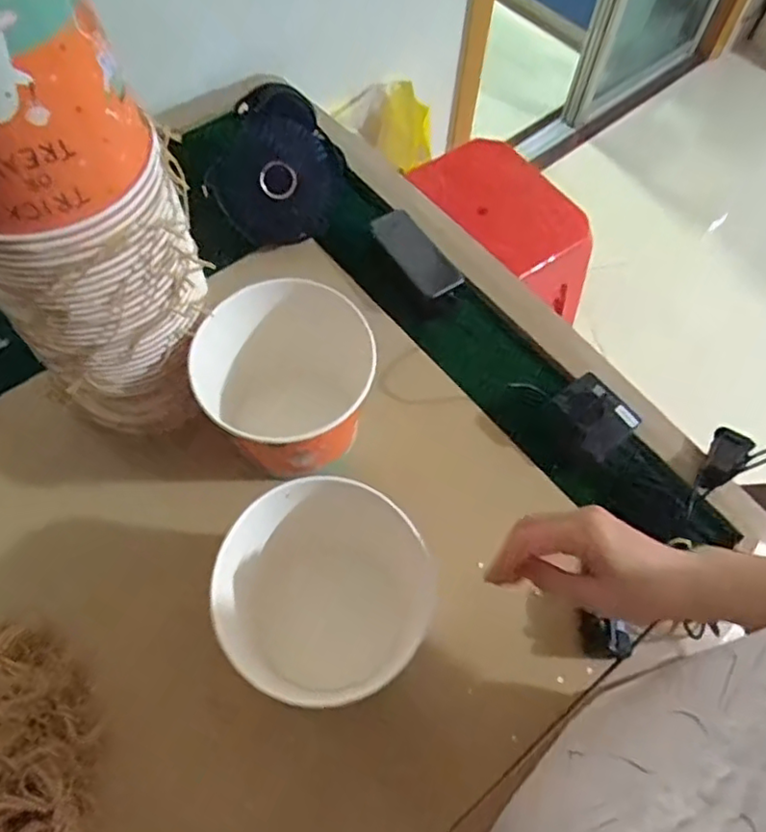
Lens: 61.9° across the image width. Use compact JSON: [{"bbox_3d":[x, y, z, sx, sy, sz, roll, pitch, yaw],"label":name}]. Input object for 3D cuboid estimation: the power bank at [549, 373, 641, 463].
[{"bbox_3d":[0.221,-0.003,0.664,0.060,0.018,0.079,-32,68,-17],"label":"power bank"}]

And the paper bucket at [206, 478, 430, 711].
[{"bbox_3d":[-0.050,0.146,0.541,0.163,0.138,0.144,-21,65,-12],"label":"paper bucket"}]

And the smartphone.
[{"bbox_3d":[0.040,-0.194,0.753,0.067,0.009,0.132,-25,68,-32],"label":"smartphone"}]

